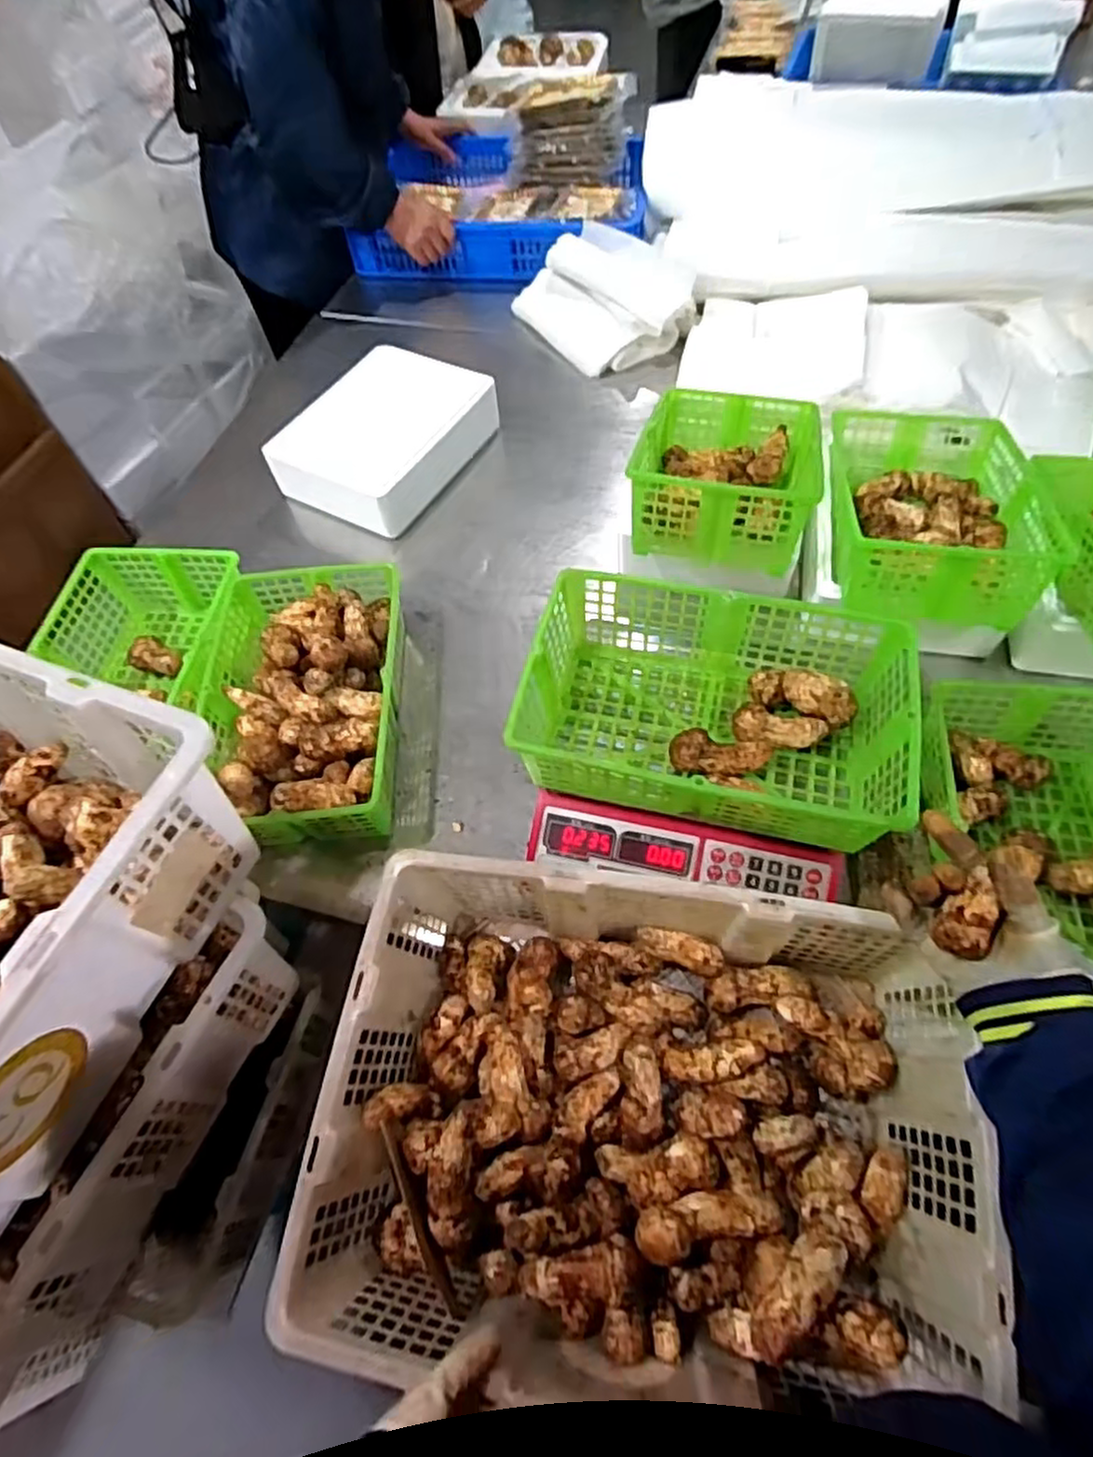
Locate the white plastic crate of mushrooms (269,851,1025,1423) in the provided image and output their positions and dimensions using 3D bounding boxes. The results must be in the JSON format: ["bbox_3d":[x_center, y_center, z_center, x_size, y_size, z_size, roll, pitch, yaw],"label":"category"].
[{"bbox_3d":[0.069,0.304,0.564,0.461,0.159,0.328,5,60,7],"label":"white plastic crate of mushrooms"}]

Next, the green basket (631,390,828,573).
[{"bbox_3d":[0.241,-0.341,0.936,0.220,0.107,0.327,8,40,9],"label":"green basket"}]

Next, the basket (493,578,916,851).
[{"bbox_3d":[0.158,-0.021,0.689,0.341,0.109,0.219,10,61,10],"label":"basket"}]

